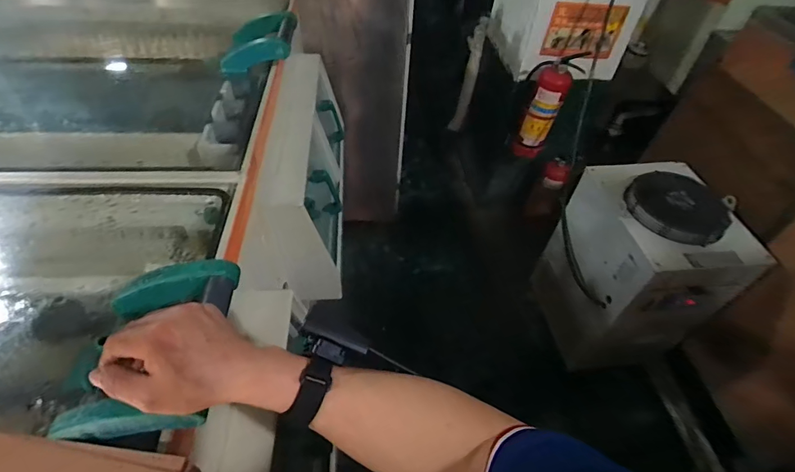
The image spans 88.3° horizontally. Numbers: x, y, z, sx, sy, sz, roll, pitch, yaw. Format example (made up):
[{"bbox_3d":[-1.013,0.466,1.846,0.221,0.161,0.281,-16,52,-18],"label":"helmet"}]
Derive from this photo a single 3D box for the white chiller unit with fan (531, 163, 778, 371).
[{"bbox_3d":[0.852,0.145,1.556,0.419,0.767,0.486,-1,48,-6],"label":"white chiller unit with fan"}]

